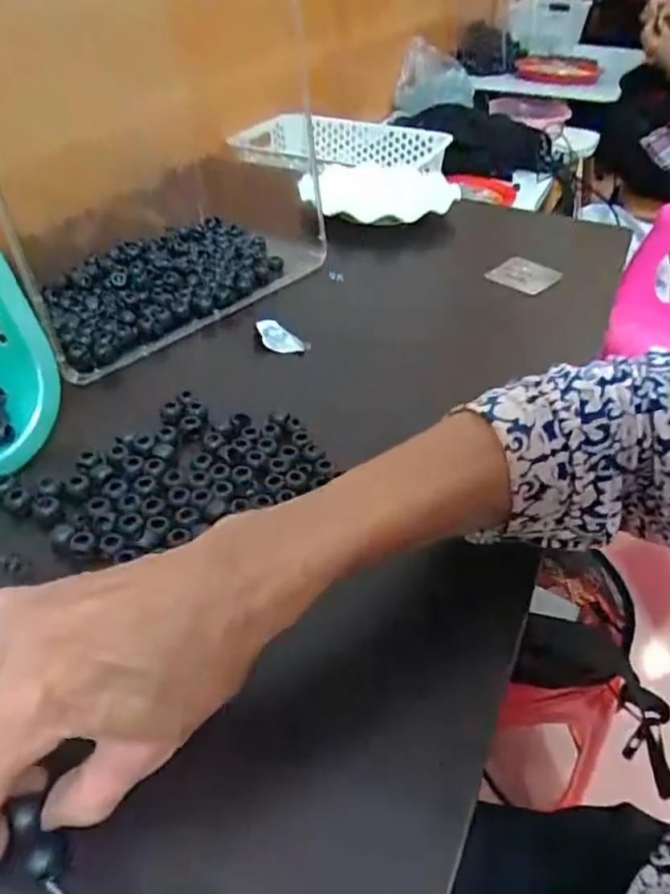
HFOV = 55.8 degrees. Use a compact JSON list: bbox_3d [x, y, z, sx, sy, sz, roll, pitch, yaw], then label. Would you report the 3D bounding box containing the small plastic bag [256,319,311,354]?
[{"bbox_3d":[-0.043,-0.091,0.529,0.047,0.021,0.012,22,44,23],"label":"small plastic bag"}]

